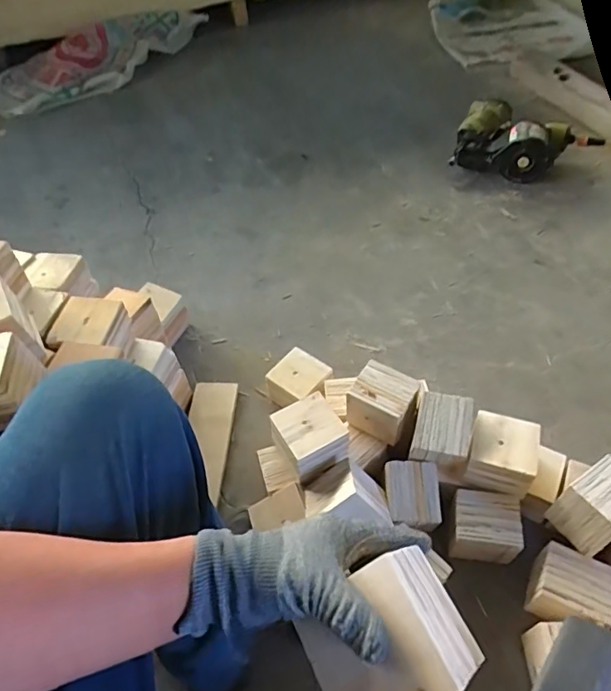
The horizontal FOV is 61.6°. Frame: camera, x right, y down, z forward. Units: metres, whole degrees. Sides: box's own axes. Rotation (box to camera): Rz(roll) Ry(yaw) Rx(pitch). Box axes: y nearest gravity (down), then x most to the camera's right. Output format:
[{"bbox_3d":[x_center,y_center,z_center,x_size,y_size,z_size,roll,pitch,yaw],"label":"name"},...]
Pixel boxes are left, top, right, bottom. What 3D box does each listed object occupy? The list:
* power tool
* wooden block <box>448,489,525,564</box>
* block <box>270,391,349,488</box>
[{"bbox_3d":[0.630,-0.629,1.571,0.394,0.138,0.318,34,60,30],"label":"power tool"},{"bbox_3d":[0.271,0.276,0.784,0.098,0.068,0.084,5,52,11],"label":"wooden block"},{"bbox_3d":[0.007,0.145,0.816,0.098,0.069,0.102,-27,53,-15],"label":"block"}]

